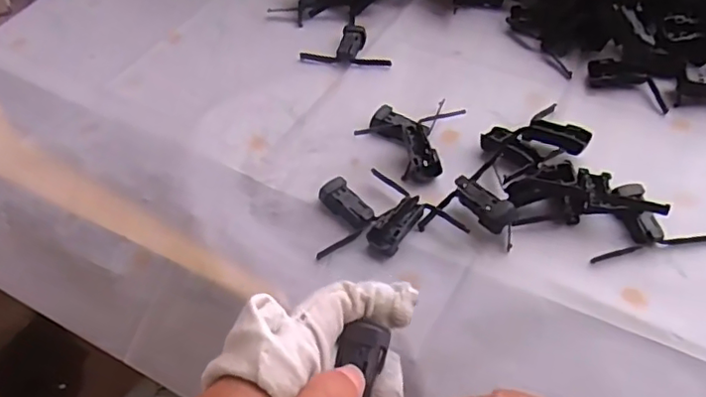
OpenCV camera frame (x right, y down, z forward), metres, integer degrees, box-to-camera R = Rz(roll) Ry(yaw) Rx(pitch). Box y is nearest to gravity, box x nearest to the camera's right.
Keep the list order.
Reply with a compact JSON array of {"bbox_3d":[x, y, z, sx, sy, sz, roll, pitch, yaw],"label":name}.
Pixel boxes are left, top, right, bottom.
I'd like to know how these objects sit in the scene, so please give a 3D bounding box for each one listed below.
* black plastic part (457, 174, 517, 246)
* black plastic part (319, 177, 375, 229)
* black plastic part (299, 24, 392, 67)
[{"bbox_3d":[0.090,0.007,0.401,0.020,0.025,0.057,-30,55,-19],"label":"black plastic part"},{"bbox_3d":[-0.003,0.005,0.418,0.020,0.014,0.045,-32,55,-21],"label":"black plastic part"},{"bbox_3d":[-0.005,-0.142,0.541,0.081,0.010,0.048,4,51,7],"label":"black plastic part"}]

